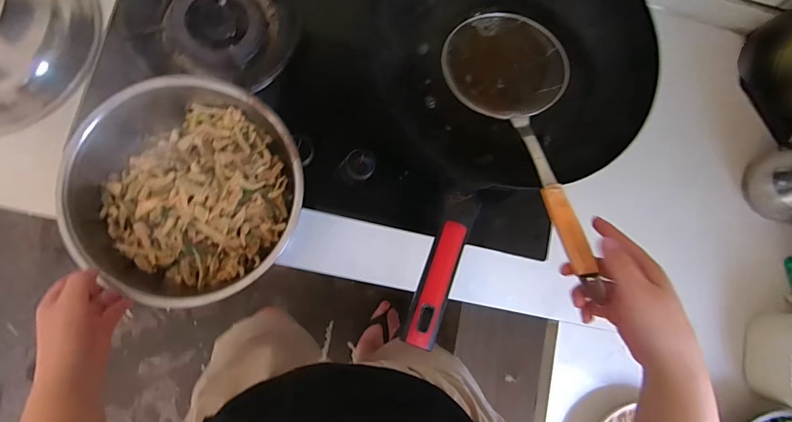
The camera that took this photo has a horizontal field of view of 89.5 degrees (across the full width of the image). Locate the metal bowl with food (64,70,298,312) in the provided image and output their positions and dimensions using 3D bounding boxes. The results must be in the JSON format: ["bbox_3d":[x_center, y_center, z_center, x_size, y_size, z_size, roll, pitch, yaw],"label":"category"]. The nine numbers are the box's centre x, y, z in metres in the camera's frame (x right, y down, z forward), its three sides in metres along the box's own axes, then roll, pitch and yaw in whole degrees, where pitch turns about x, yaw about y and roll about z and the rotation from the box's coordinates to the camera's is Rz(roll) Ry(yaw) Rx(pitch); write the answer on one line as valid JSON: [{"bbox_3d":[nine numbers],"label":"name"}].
[{"bbox_3d":[-0.269,-0.023,0.537,0.275,0.101,0.269,1,83,-7],"label":"metal bowl with food"}]

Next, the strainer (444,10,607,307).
[{"bbox_3d":[0.158,-0.090,0.478,0.155,0.060,0.383,-3,58,-7],"label":"strainer"}]

